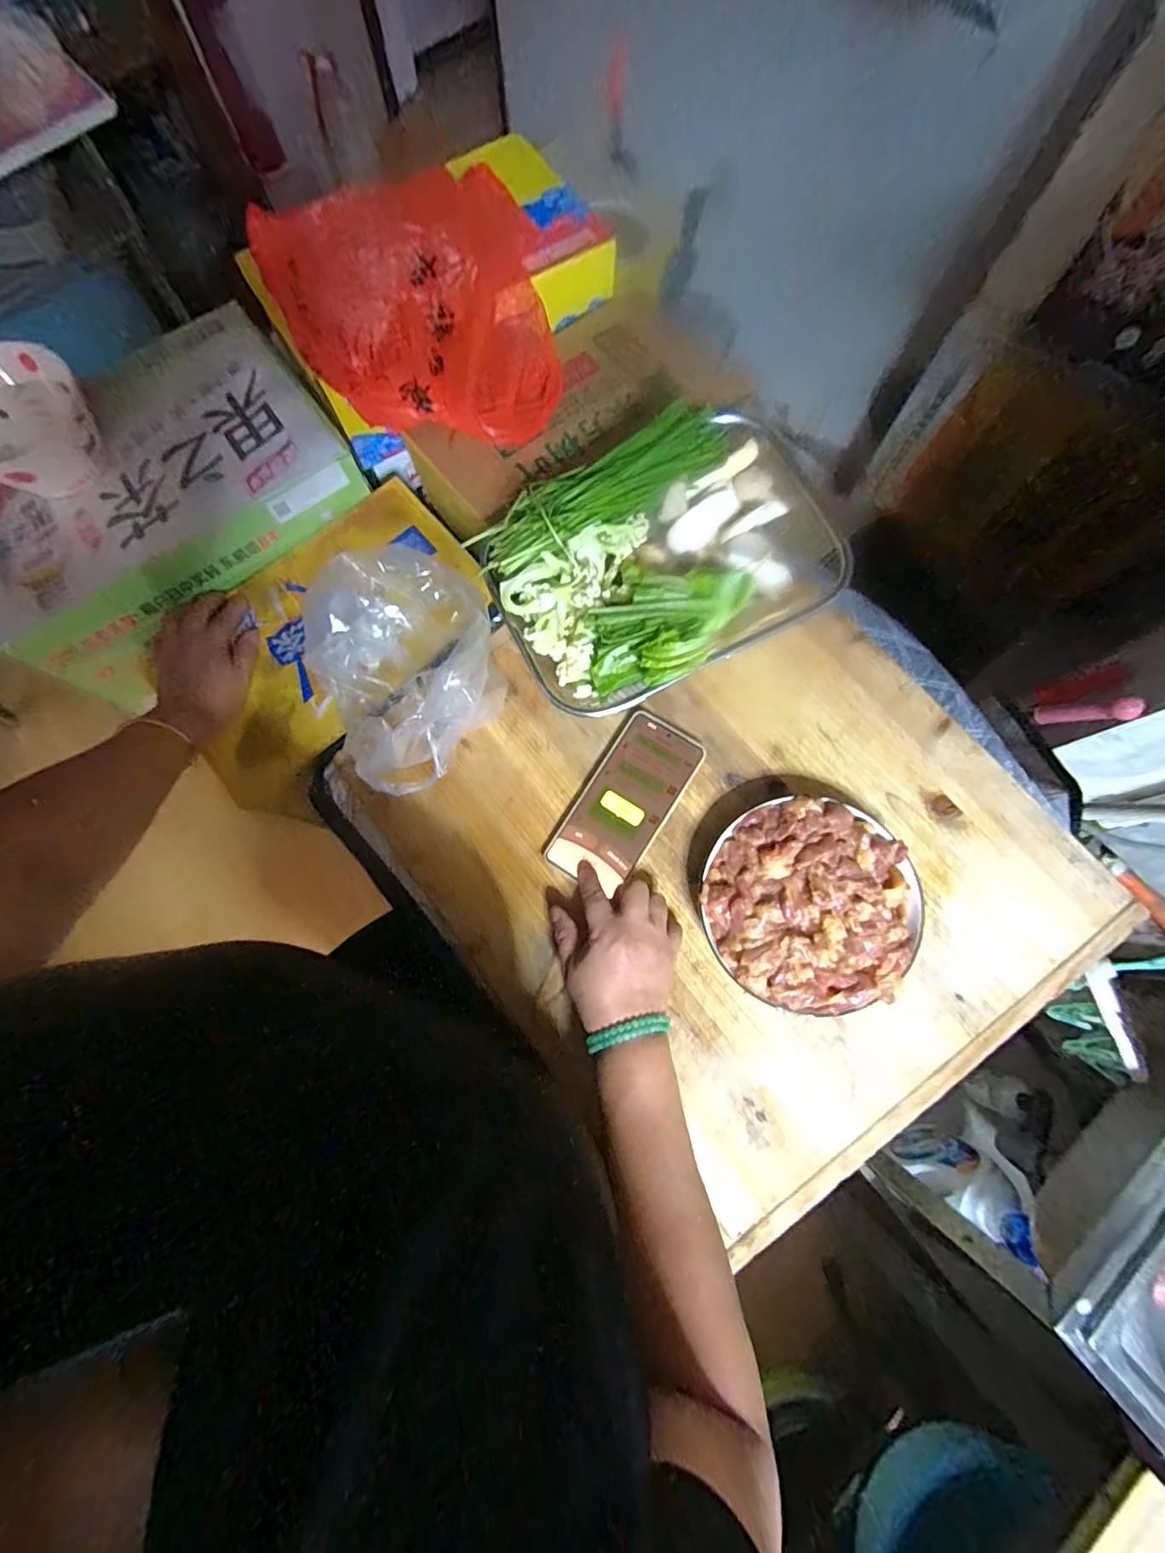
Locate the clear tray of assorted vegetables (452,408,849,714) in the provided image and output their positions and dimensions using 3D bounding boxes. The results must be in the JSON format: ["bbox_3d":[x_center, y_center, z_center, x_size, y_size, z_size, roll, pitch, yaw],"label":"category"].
[{"bbox_3d":[0.076,-0.193,0.496,0.300,0.098,0.214,-28,77,-6],"label":"clear tray of assorted vegetables"}]

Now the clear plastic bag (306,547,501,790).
[{"bbox_3d":[-0.159,-0.101,0.480,0.155,0.135,0.193,-32,78,-7],"label":"clear plastic bag"}]

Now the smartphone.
[{"bbox_3d":[0.038,0.023,0.493,0.076,0.009,0.161,37,85,9],"label":"smartphone"}]

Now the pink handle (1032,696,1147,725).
[{"bbox_3d":[0.540,-0.069,0.583,0.018,0.099,0.019,-43,100,-9],"label":"pink handle"}]

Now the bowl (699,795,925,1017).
[{"bbox_3d":[0.187,0.105,0.449,0.166,0.050,0.166,0,76,1],"label":"bowl"}]

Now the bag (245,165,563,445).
[{"bbox_3d":[-0.147,-0.438,0.522,0.246,0.129,0.220,-23,76,-5],"label":"bag"}]

